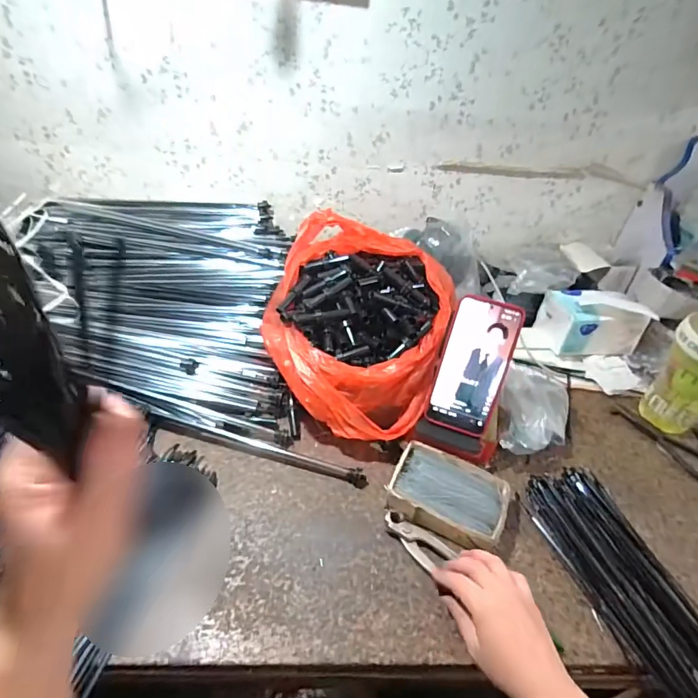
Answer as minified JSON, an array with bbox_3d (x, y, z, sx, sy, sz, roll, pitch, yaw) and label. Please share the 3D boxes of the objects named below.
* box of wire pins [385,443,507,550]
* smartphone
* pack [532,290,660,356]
[{"bbox_3d":[0.115,0.174,0.509,0.129,0.036,0.093,21,43,18],"label":"box of wire pins"},{"bbox_3d":[0.149,0.022,0.520,0.077,0.164,0.011,18,12,14],"label":"smartphone"},{"bbox_3d":[0.415,-0.049,0.735,0.150,0.091,0.089,0,41,-6],"label":"pack"}]

